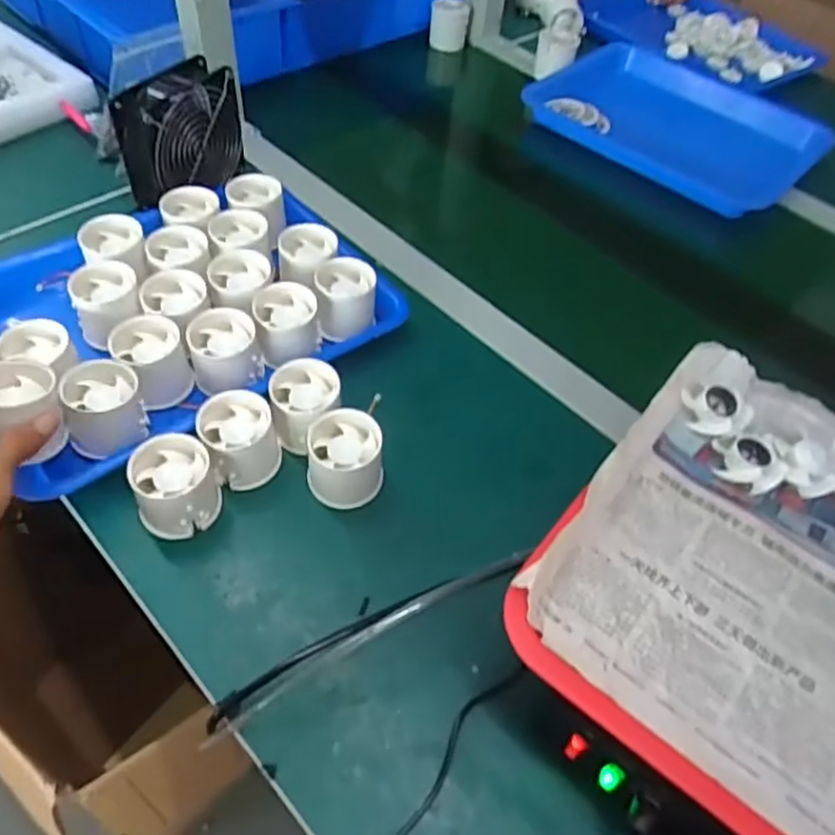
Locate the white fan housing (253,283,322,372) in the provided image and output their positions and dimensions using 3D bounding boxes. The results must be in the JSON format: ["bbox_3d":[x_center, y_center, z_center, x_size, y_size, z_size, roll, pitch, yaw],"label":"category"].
[{"bbox_3d":[-0.106,-0.077,0.553,0.051,0.037,0.057,-10,55,-13],"label":"white fan housing"}]

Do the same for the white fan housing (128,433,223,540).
[{"bbox_3d":[-0.166,0.049,0.468,0.052,0.055,0.053,3,53,-4],"label":"white fan housing"}]

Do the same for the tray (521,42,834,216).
[{"bbox_3d":[0.352,-0.400,0.884,0.345,0.033,0.304,32,55,17],"label":"tray"}]

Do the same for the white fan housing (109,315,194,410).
[{"bbox_3d":[-0.207,-0.044,0.530,0.051,0.050,0.060,-19,58,-19],"label":"white fan housing"}]

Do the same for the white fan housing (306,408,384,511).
[{"bbox_3d":[-0.052,0.031,0.492,0.053,0.053,0.052,-1,54,-7],"label":"white fan housing"}]

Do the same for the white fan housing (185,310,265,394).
[{"bbox_3d":[-0.151,-0.051,0.540,0.057,0.048,0.057,-10,55,-13],"label":"white fan housing"}]

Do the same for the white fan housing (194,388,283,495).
[{"bbox_3d":[-0.128,0.018,0.493,0.051,0.055,0.054,3,53,-4],"label":"white fan housing"}]

